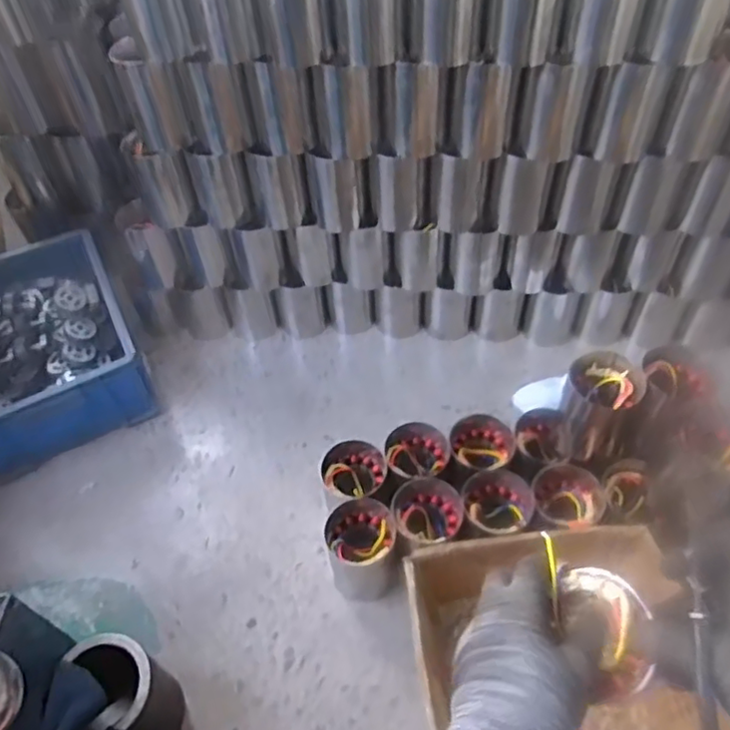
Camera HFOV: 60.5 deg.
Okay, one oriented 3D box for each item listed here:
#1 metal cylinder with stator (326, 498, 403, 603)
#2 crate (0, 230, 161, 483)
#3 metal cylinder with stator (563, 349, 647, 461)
[{"bbox_3d":[-0.002,0.257,0.866,0.092,0.111,0.099,-2,50,3],"label":"metal cylinder with stator"},{"bbox_3d":[-0.576,-0.027,1.115,0.313,0.161,0.397,-24,53,-15],"label":"crate"},{"bbox_3d":[0.313,0.059,0.843,0.089,0.129,0.091,-2,50,3],"label":"metal cylinder with stator"}]

